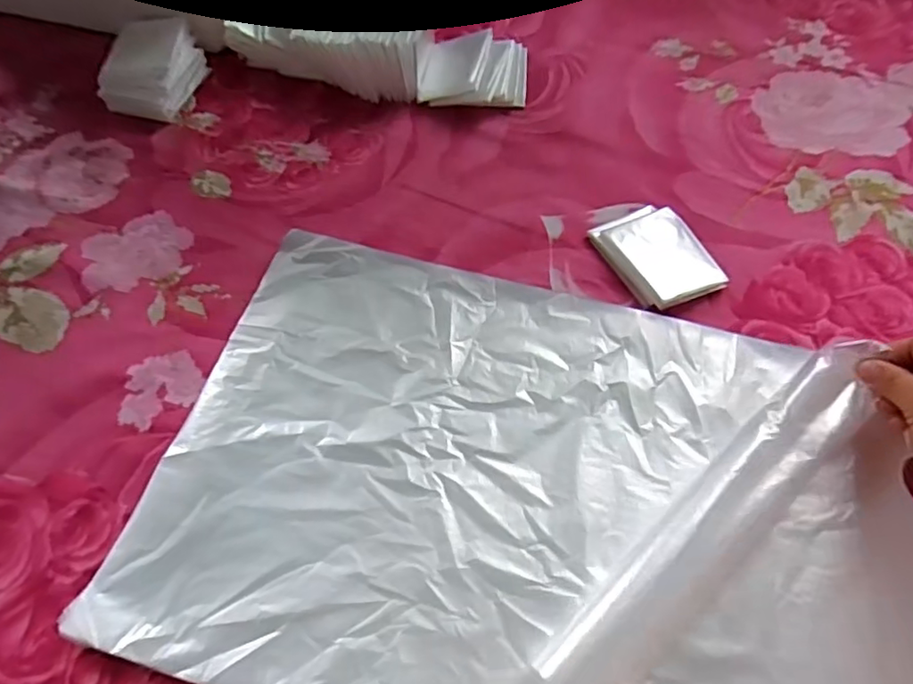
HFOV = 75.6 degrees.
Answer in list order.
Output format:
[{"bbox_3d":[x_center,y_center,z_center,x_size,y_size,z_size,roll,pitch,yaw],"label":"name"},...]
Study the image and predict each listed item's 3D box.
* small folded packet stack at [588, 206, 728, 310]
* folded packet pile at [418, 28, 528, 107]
[{"bbox_3d":[0.159,-0.070,0.466,0.070,0.014,0.093,-23,62,-12],"label":"small folded packet stack"},{"bbox_3d":[0.020,-0.267,0.575,0.099,0.034,0.088,9,60,6],"label":"folded packet pile"}]

